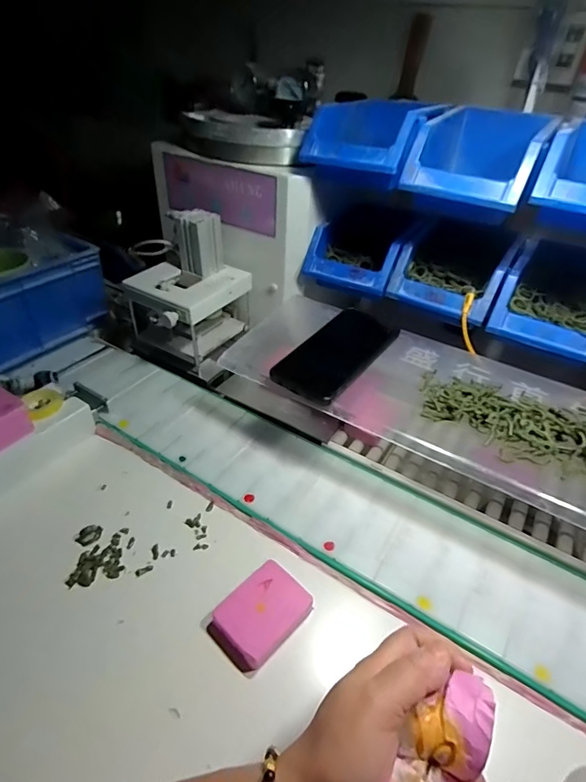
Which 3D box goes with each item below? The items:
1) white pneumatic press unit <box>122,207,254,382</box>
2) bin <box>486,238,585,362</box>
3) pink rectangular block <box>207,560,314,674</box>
[{"bbox_3d":[-0.160,-0.151,0.628,0.165,0.175,0.153,27,48,26],"label":"white pneumatic press unit"},{"bbox_3d":[0.321,-0.125,0.515,0.124,0.075,0.182,23,43,23],"label":"bin"},{"bbox_3d":[-0.027,0.186,0.369,0.054,0.017,0.077,33,50,30],"label":"pink rectangular block"}]

